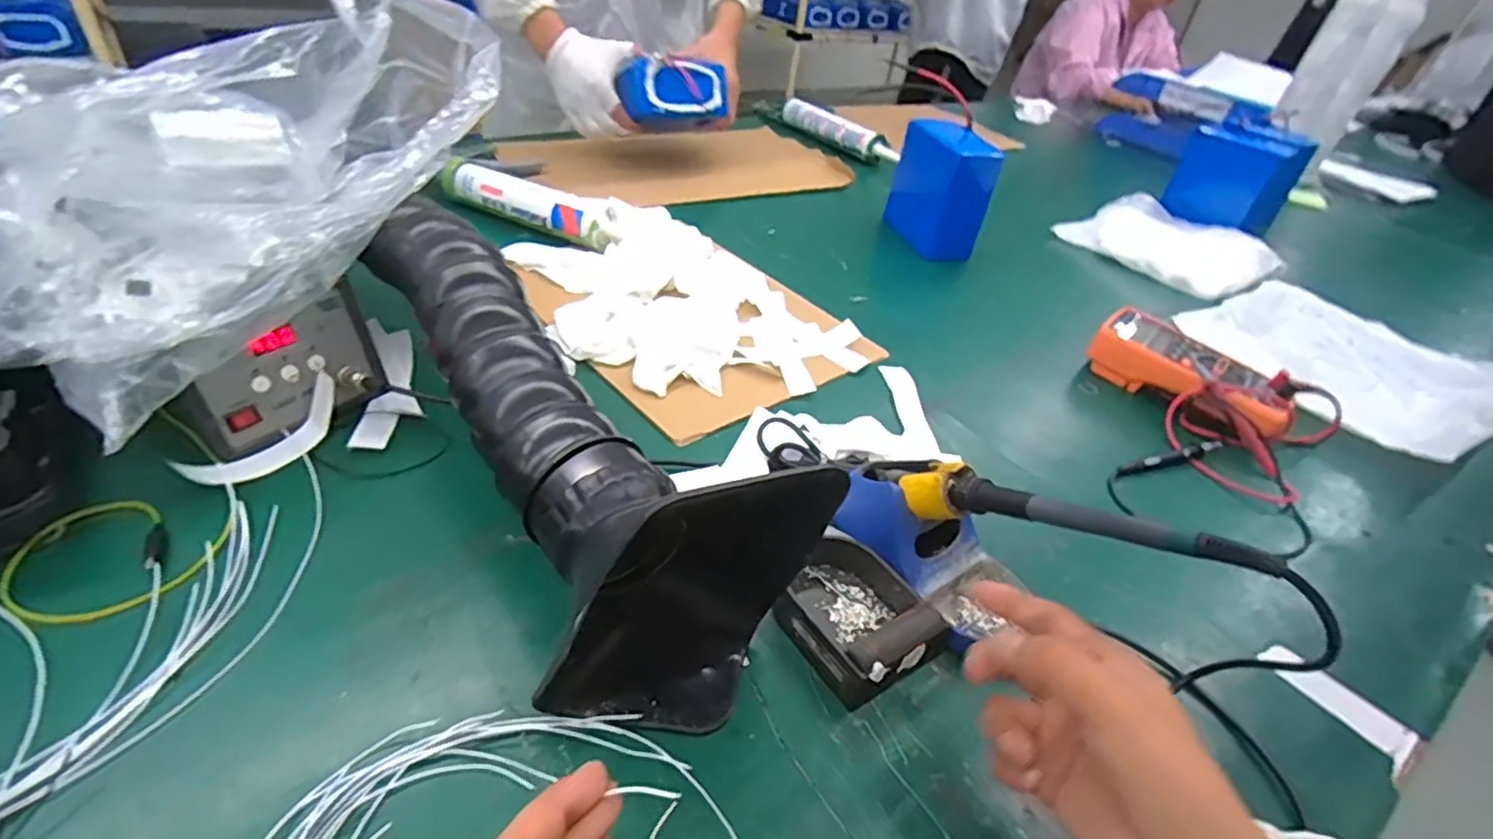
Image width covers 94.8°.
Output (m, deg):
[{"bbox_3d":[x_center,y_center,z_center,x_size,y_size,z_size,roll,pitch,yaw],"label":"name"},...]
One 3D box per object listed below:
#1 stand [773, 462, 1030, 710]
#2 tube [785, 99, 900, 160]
[{"bbox_3d":[0.092,0.096,0.450,0.155,0.064,0.123,-21,47,-32],"label":"stand"},{"bbox_3d":[0.156,-0.500,1.183,0.040,0.040,0.250,-26,49,-36],"label":"tube"}]

